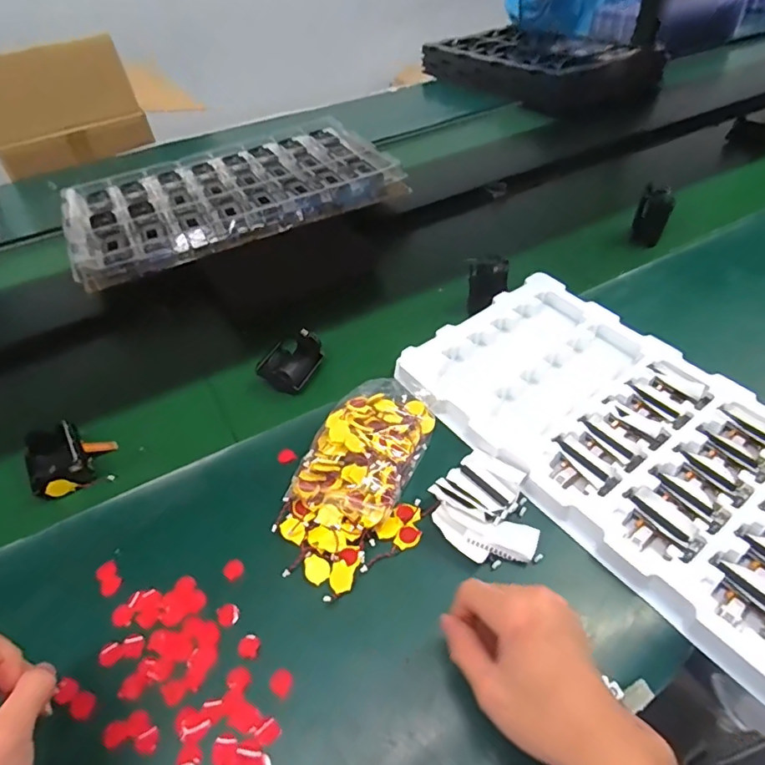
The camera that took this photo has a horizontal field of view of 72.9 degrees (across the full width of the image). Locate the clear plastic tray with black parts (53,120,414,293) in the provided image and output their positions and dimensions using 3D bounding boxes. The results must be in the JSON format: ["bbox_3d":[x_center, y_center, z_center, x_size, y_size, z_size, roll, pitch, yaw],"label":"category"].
[{"bbox_3d":[-0.247,-0.322,0.851,0.503,0.035,0.314,-24,50,-17],"label":"clear plastic tray with black parts"}]

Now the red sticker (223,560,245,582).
[{"bbox_3d":[-0.126,0.158,0.437,0.017,0.004,0.018,-34,53,-24],"label":"red sticker"}]

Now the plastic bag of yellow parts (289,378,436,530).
[{"bbox_3d":[-0.015,0.061,0.493,0.092,0.033,0.144,15,50,18],"label":"plastic bag of yellow parts"}]

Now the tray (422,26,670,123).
[{"bbox_3d":[0.390,-0.814,1.339,0.317,0.107,0.559,-29,49,-22],"label":"tray"}]

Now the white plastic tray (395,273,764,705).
[{"bbox_3d":[0.238,0.051,0.506,0.252,0.031,0.428,-34,53,-24],"label":"white plastic tray"}]

